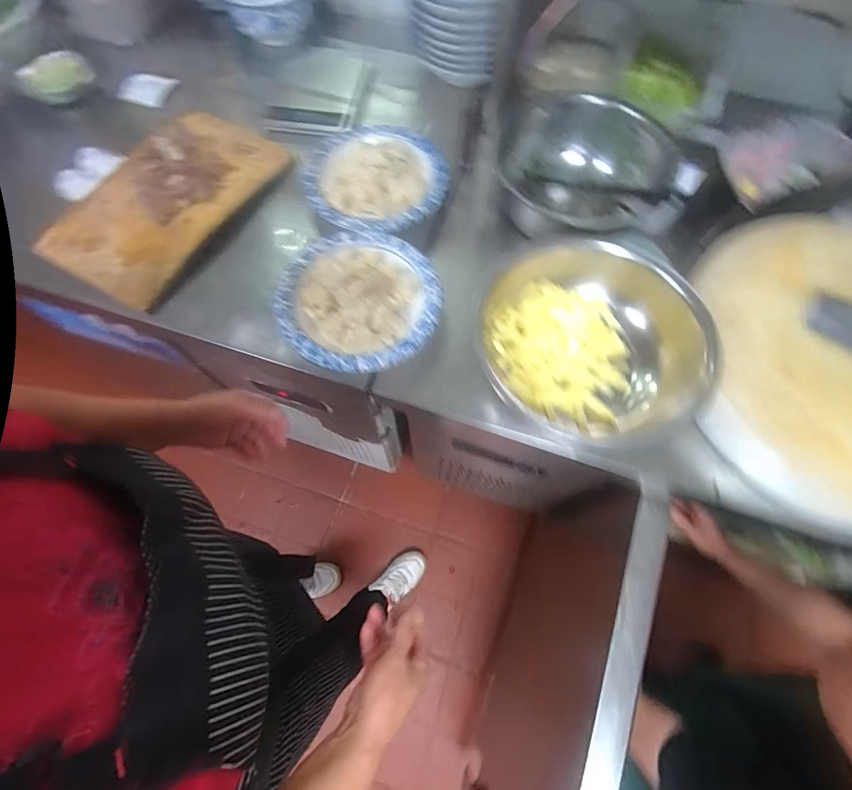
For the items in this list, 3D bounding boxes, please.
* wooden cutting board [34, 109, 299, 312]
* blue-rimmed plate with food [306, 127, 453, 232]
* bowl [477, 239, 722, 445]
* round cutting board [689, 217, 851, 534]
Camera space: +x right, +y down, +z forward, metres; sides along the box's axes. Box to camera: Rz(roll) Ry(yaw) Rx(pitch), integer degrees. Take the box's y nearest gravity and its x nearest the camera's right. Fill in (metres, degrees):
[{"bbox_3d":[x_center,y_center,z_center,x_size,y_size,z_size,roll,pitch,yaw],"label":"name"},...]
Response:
[{"bbox_3d":[-0.397,-0.314,0.625,0.218,0.035,0.348,30,72,13],"label":"wooden cutting board"},{"bbox_3d":[-0.076,-0.340,0.620,0.209,0.029,0.209,-1,68,2],"label":"blue-rimmed plate with food"},{"bbox_3d":[0.207,-0.078,0.510,0.272,0.068,0.241,22,71,10],"label":"bowl"},{"bbox_3d":[0.513,-0.031,0.477,0.346,0.057,0.362,14,70,7],"label":"round cutting board"}]

